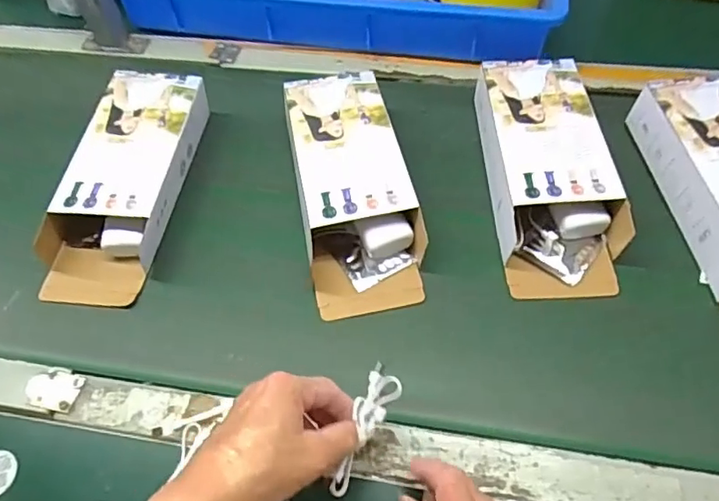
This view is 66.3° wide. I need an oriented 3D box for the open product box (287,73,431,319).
[{"bbox_3d":[-0.006,-0.064,0.536,0.103,0.058,0.250,-10,58,-2],"label":"open product box"}]

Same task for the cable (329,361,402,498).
[{"bbox_3d":[0.004,0.121,0.372,0.025,0.013,0.088,19,71,15],"label":"cable"}]

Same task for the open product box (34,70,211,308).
[{"bbox_3d":[-0.230,-0.074,0.541,0.100,0.046,0.254,5,58,7],"label":"open product box"}]

